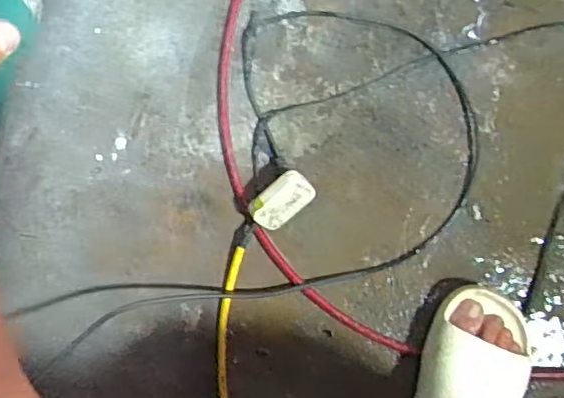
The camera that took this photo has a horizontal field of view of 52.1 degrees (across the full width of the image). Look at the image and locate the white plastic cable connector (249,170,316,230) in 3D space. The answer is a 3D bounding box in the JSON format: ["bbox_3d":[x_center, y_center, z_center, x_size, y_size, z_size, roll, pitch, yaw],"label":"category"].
[{"bbox_3d":[0.000,0.002,0.737,0.083,0.054,0.047,-41,82,0],"label":"white plastic cable connector"}]

